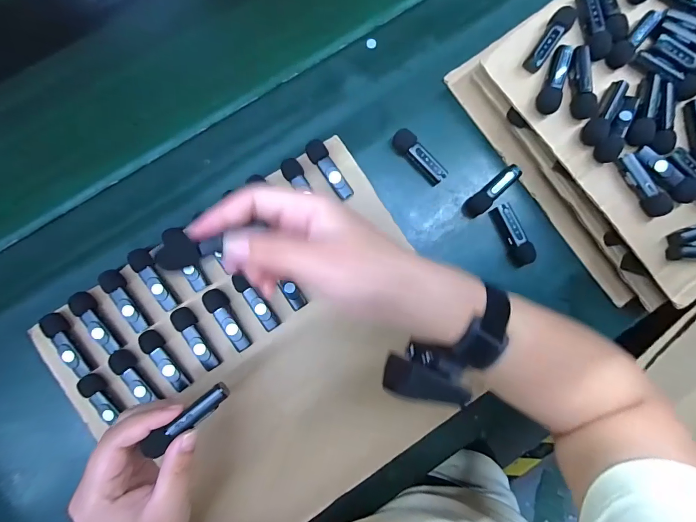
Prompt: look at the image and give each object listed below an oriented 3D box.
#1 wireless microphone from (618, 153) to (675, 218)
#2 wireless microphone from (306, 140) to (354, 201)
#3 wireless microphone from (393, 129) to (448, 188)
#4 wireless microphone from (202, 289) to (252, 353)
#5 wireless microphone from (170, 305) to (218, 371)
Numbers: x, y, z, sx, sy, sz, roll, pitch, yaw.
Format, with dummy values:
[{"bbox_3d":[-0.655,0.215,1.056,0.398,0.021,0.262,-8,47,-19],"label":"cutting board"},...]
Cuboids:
[{"bbox_3d":[0.266,-0.068,0.325,0.016,0.014,0.063,-32,85,-4],"label":"wireless microphone"},{"bbox_3d":[-0.018,-0.090,0.357,0.019,0.011,0.065,-35,85,-4],"label":"wireless microphone"},{"bbox_3d":[0.072,-0.105,0.368,0.064,0.015,0.020,45,85,4],"label":"wireless microphone"},{"bbox_3d":[-0.112,0.055,0.340,0.020,0.010,0.064,-38,85,-5],"label":"wireless microphone"},{"bbox_3d":[-0.142,0.073,0.337,0.020,0.011,0.064,-29,85,-4],"label":"wireless microphone"}]

